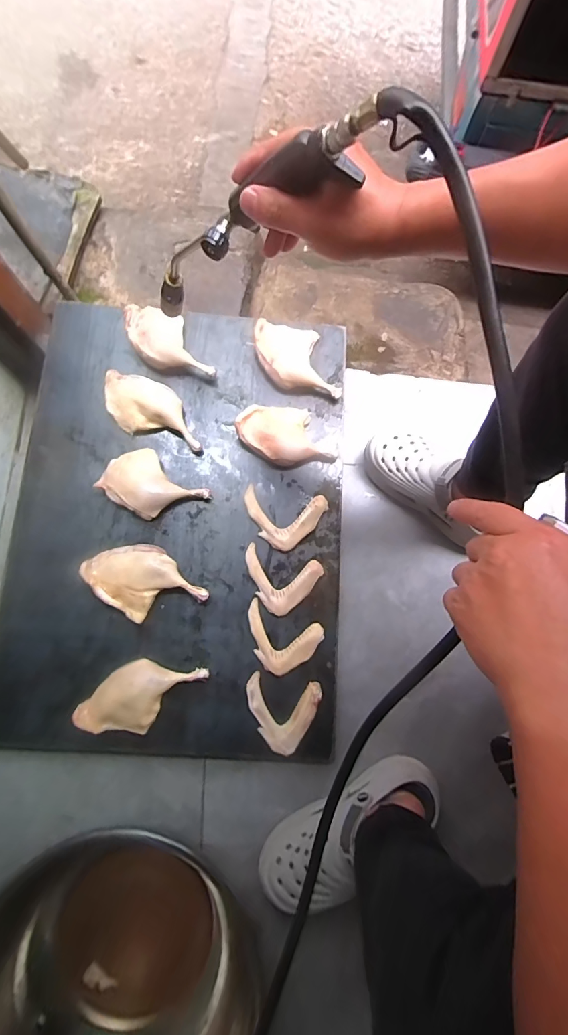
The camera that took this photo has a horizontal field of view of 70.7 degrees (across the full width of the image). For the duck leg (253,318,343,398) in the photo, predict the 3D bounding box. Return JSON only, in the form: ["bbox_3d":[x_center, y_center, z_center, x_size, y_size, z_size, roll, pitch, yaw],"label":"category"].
[{"bbox_3d":[0.020,-0.259,0.659,0.109,0.033,0.145,-16,80,-6],"label":"duck leg"}]

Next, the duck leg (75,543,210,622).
[{"bbox_3d":[-0.203,0.095,0.580,0.158,0.041,0.107,44,80,6],"label":"duck leg"}]

